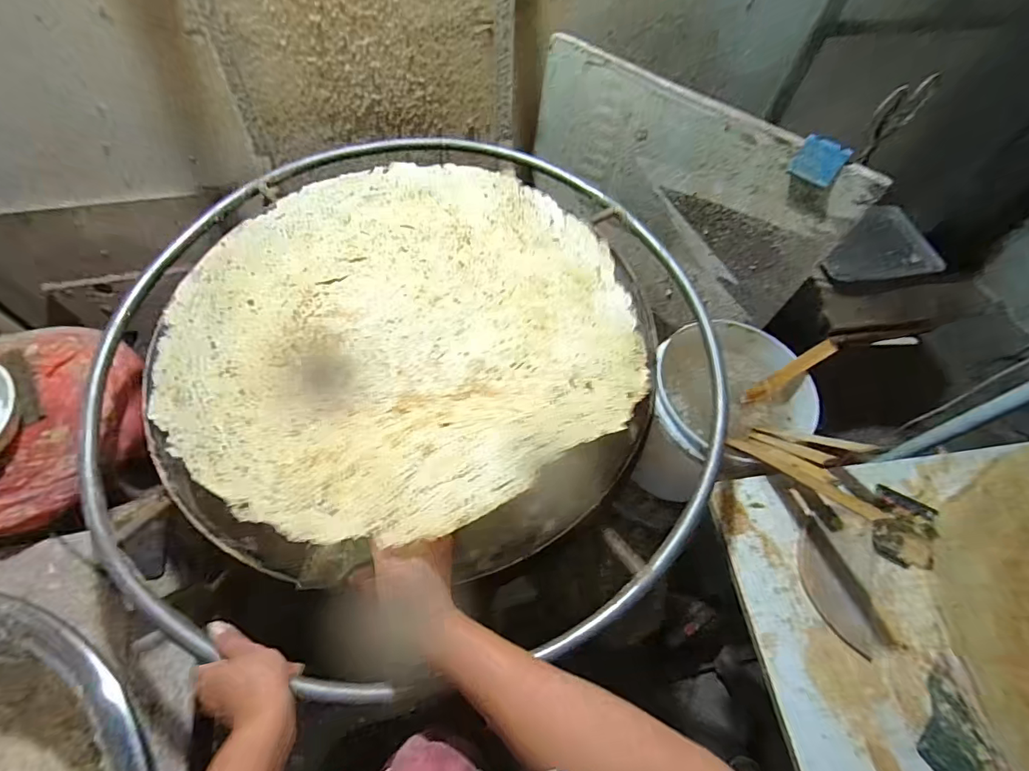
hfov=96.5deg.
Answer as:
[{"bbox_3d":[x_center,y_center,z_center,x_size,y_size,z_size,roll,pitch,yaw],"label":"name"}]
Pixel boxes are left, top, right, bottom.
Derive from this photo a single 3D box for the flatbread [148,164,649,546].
[{"bbox_3d":[-0.141,-0.111,0.577,0.579,0.098,0.578,1,60,-2],"label":"flatbread"}]

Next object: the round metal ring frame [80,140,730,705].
[{"bbox_3d":[-0.141,-0.078,0.647,0.837,0.036,0.846,1,60,-2],"label":"round metal ring frame"}]

